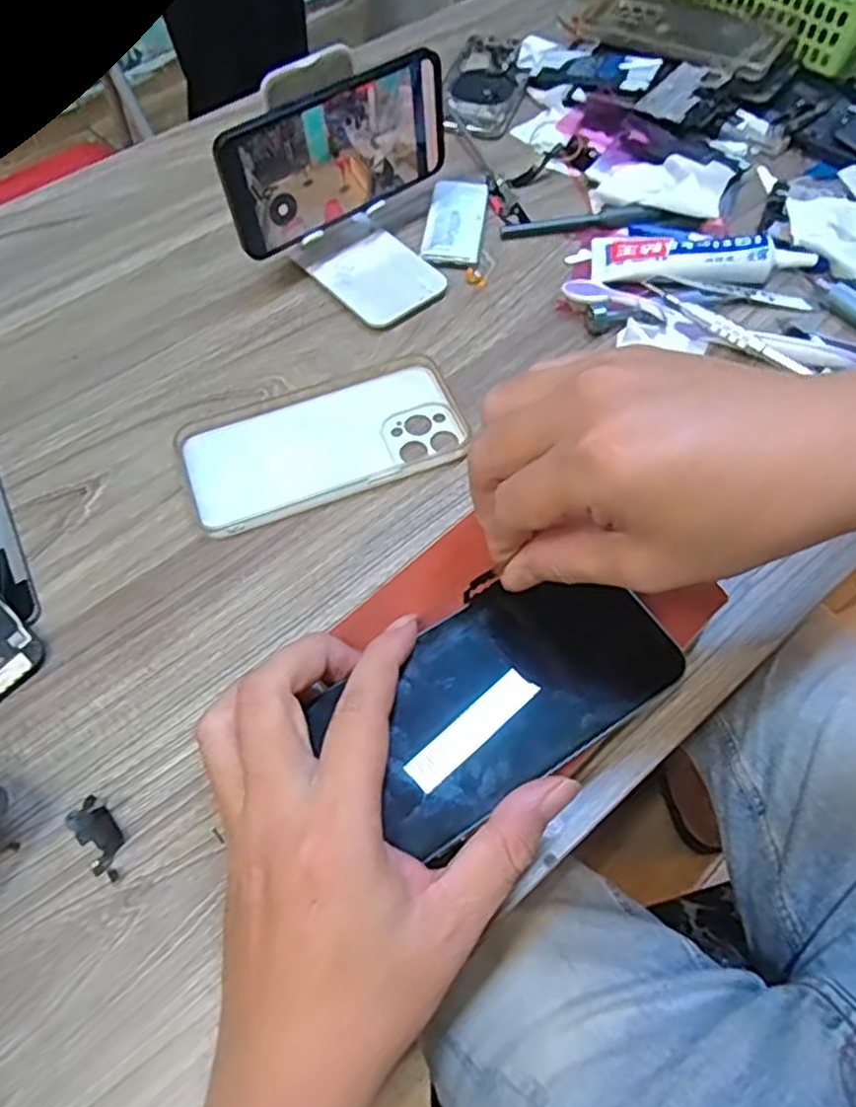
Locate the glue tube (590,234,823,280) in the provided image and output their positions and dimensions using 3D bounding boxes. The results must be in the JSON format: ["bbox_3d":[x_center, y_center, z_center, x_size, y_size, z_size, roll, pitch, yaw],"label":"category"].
[{"bbox_3d":[0.181,-0.197,0.471,0.140,0.024,0.041,5,61,5],"label":"glue tube"}]

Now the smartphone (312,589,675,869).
[{"bbox_3d":[0.034,0.054,0.296,0.136,0.012,0.073,-31,64,-14],"label":"smartphone"}]

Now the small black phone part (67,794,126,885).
[{"bbox_3d":[-0.143,0.124,0.310,0.017,0.006,0.036,-36,65,-17],"label":"small black phone part"}]

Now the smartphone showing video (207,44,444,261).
[{"bbox_3d":[-0.053,-0.249,0.444,0.157,0.075,0.013,-35,65,-17],"label":"smartphone showing video"}]

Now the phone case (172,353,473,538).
[{"bbox_3d":[-0.061,-0.066,0.417,0.160,0.007,0.082,-20,62,-9],"label":"phone case"}]

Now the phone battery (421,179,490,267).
[{"bbox_3d":[0.019,-0.235,0.509,0.039,0.008,0.088,6,61,6],"label":"phone battery"}]

